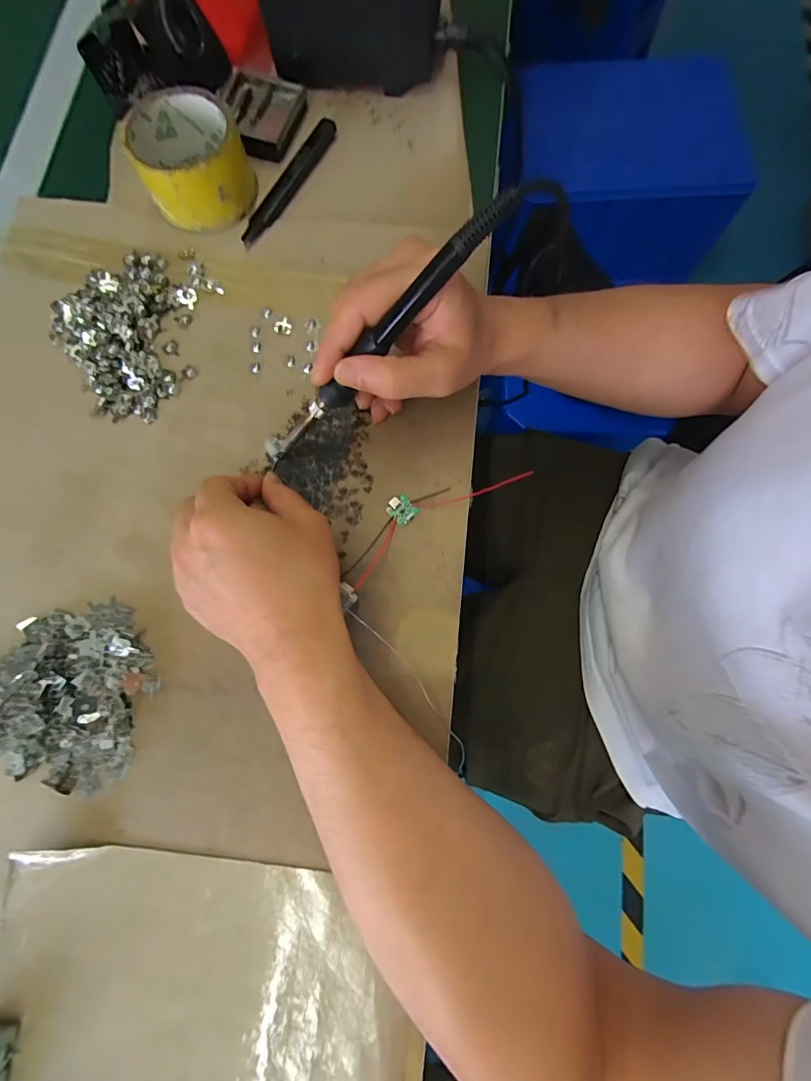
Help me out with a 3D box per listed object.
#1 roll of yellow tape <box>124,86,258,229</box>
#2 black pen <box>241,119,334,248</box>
[{"bbox_3d":[-0.172,-0.304,0.334,0.081,0.045,0.090,-32,80,-7],"label":"roll of yellow tape"},{"bbox_3d":[-0.098,-0.307,0.354,0.018,0.007,0.139,27,79,5],"label":"black pen"}]

